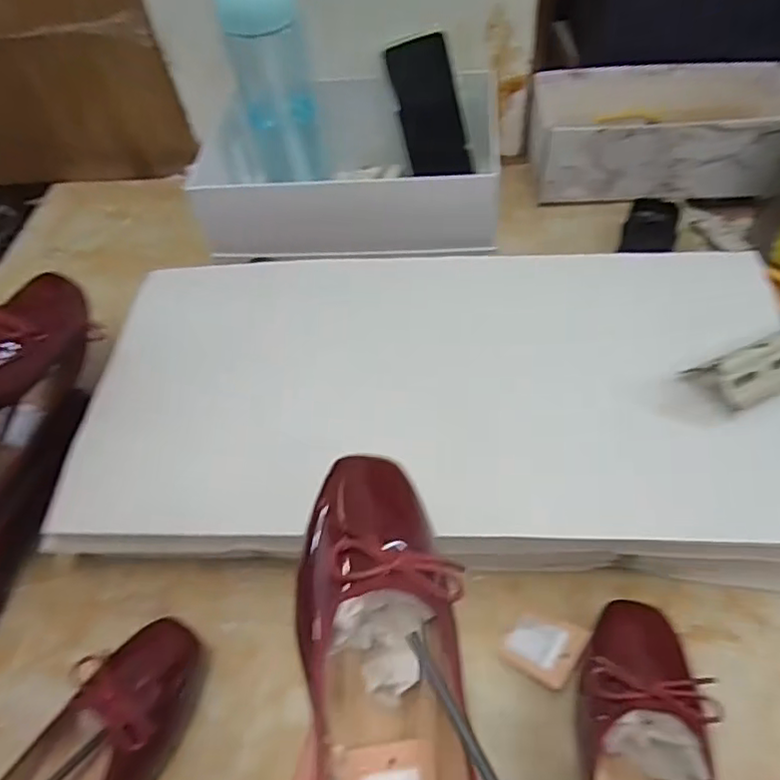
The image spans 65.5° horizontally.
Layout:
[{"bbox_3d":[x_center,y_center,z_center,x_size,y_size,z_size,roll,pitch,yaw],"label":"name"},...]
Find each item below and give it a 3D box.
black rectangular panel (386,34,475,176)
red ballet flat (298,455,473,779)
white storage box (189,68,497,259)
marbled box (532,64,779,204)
[{"bbox_3d":[0.043,-0.305,0.663,0.066,0.142,0.005,-10,27,15],"label":"black rectangular panel"},{"bbox_3d":[0.001,0.154,0.269,0.070,0.058,0.251,-7,71,-1],"label":"red ballet flat"},{"bbox_3d":[-0.035,-0.243,0.658,0.302,0.100,0.172,3,54,7],"label":"white storage box"},{"bbox_3d":[0.300,-0.281,0.678,0.274,0.082,0.160,3,54,8],"label":"marbled box"}]

